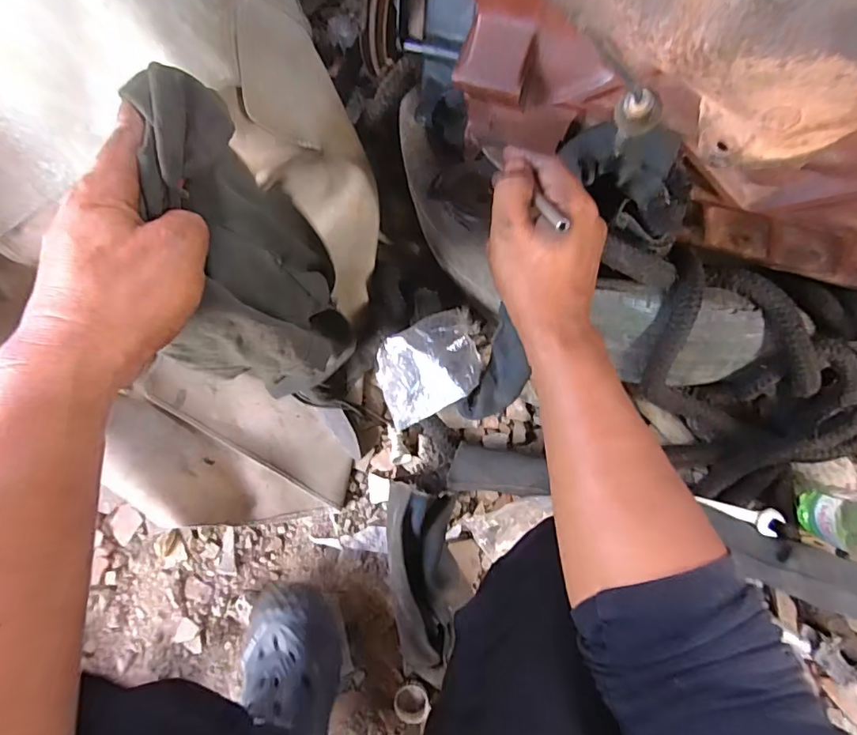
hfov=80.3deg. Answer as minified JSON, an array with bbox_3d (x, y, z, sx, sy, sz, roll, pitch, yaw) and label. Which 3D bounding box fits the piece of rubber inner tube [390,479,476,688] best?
[{"bbox_3d":[0.000,0.255,0.608,0.088,0.062,0.221,-4,81,4],"label":"piece of rubber inner tube"}]

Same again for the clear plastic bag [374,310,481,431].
[{"bbox_3d":[0.002,0.001,0.588,0.129,0.065,0.096,-25,80,0],"label":"clear plastic bag"}]

